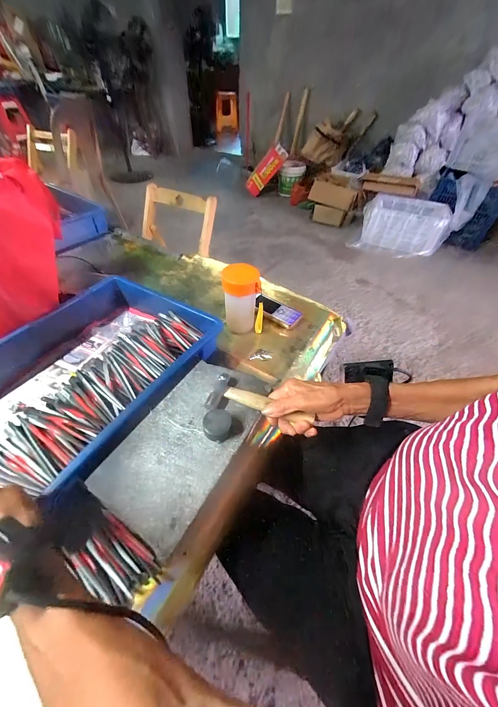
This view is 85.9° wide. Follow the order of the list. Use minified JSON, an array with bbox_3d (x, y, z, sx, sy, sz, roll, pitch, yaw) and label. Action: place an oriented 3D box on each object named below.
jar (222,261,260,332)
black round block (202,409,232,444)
[{"bbox_3d":[-0.017,-0.106,0.543,0.068,0.128,0.066,1,48,-1],"label":"jar"},{"bbox_3d":[-0.041,0.096,0.359,0.036,0.021,0.038,2,48,-2],"label":"black round block"}]

